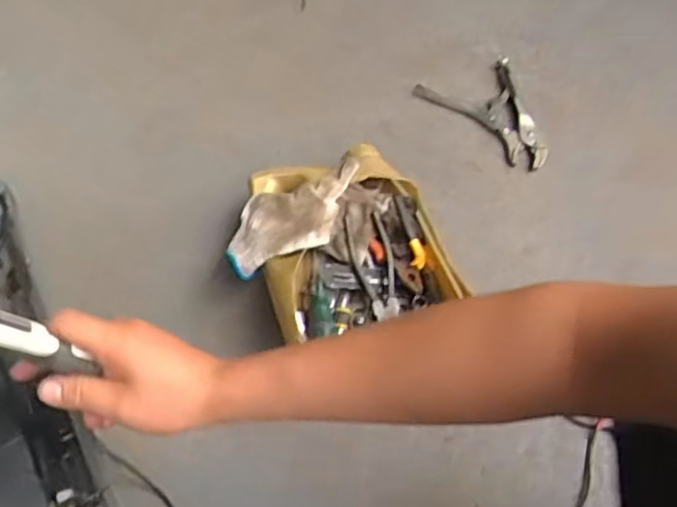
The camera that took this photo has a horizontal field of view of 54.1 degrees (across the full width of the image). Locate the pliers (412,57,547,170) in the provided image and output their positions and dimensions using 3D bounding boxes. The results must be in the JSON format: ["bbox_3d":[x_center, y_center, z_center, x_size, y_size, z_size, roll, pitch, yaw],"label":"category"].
[{"bbox_3d":[0.239,-0.202,0.996,0.166,0.027,0.203,-25,62,-17],"label":"pliers"}]

